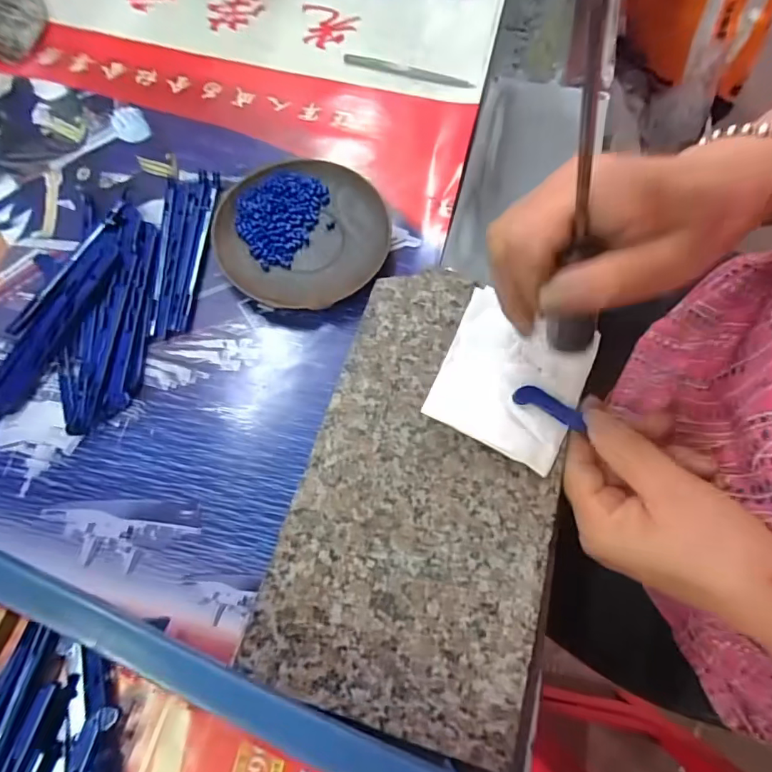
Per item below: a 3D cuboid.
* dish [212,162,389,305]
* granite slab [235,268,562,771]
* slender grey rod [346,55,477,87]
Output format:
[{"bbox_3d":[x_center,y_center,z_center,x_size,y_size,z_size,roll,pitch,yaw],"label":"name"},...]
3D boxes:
[{"bbox_3d":[-0.057,-0.103,0.329,0.112,0.017,0.112,0,69,-1],"label":"dish"},{"bbox_3d":[0.025,0.050,0.270,0.130,0.025,0.233,16,69,5],"label":"granite slab"},{"bbox_3d":[0.018,-0.257,0.396,0.106,0.004,0.012,16,69,5],"label":"slender grey rod"}]

